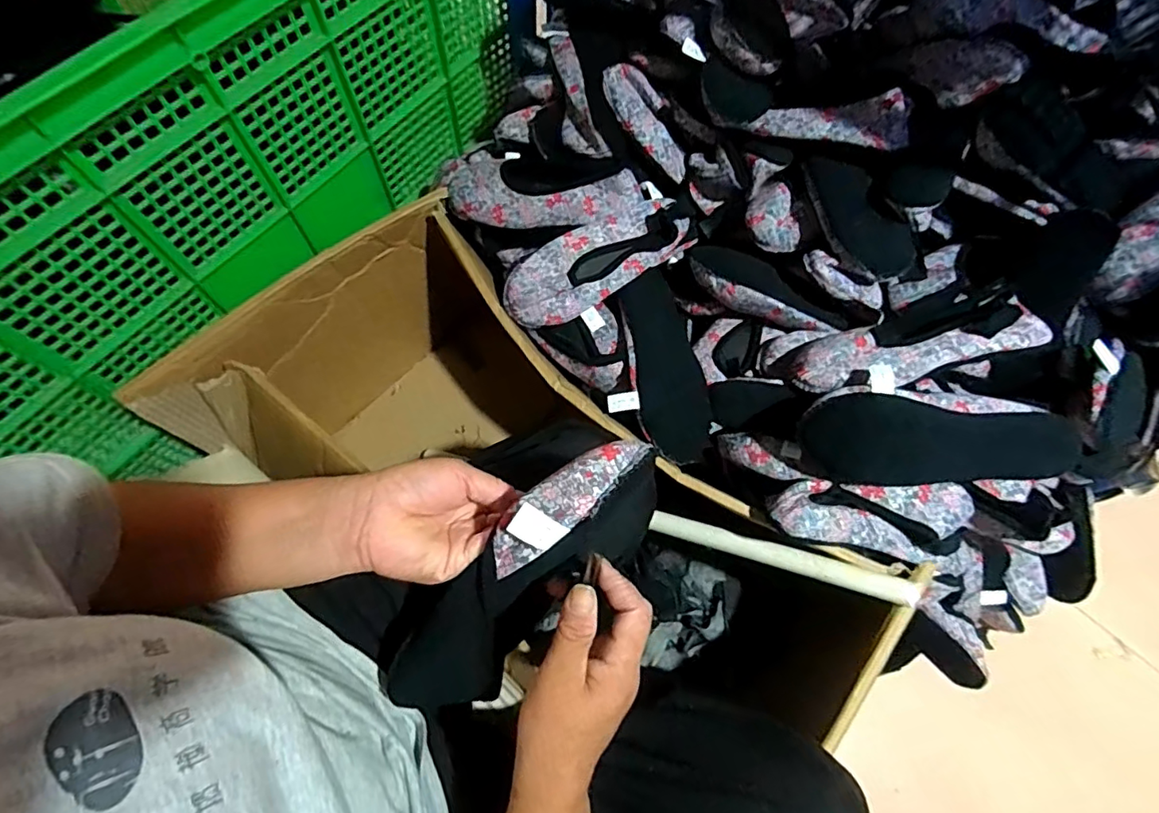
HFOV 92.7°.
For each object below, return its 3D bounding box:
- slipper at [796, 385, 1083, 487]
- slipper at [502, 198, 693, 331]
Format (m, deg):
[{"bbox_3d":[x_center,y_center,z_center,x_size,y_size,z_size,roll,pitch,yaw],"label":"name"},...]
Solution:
[{"bbox_3d":[0.356,0.033,0.559,0.259,0.049,0.100,5,108,7],"label":"slipper"},{"bbox_3d":[0.030,-0.187,0.689,0.269,0.053,0.084,-30,73,-13],"label":"slipper"}]

